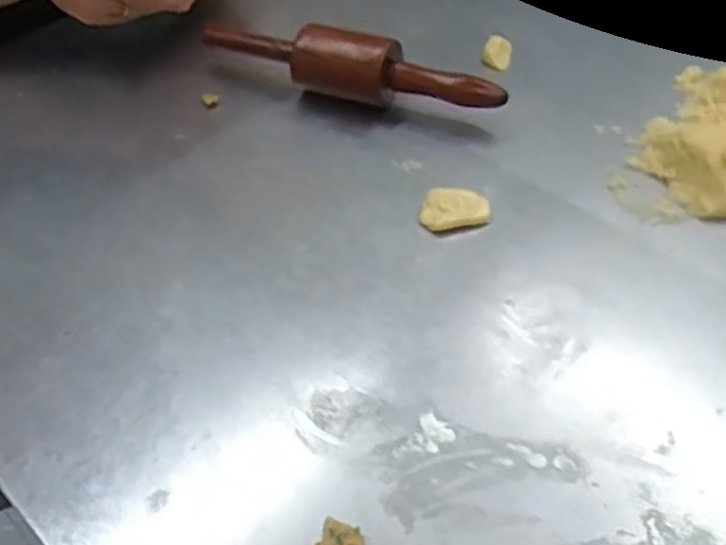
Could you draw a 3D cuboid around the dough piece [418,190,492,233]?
[{"bbox_3d":[0.072,-0.049,0.585,0.054,0.017,0.035,-9,48,-6],"label":"dough piece"}]

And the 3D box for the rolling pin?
[{"bbox_3d":[-0.016,-0.182,0.683,0.285,0.063,0.053,12,49,12],"label":"rolling pin"}]

